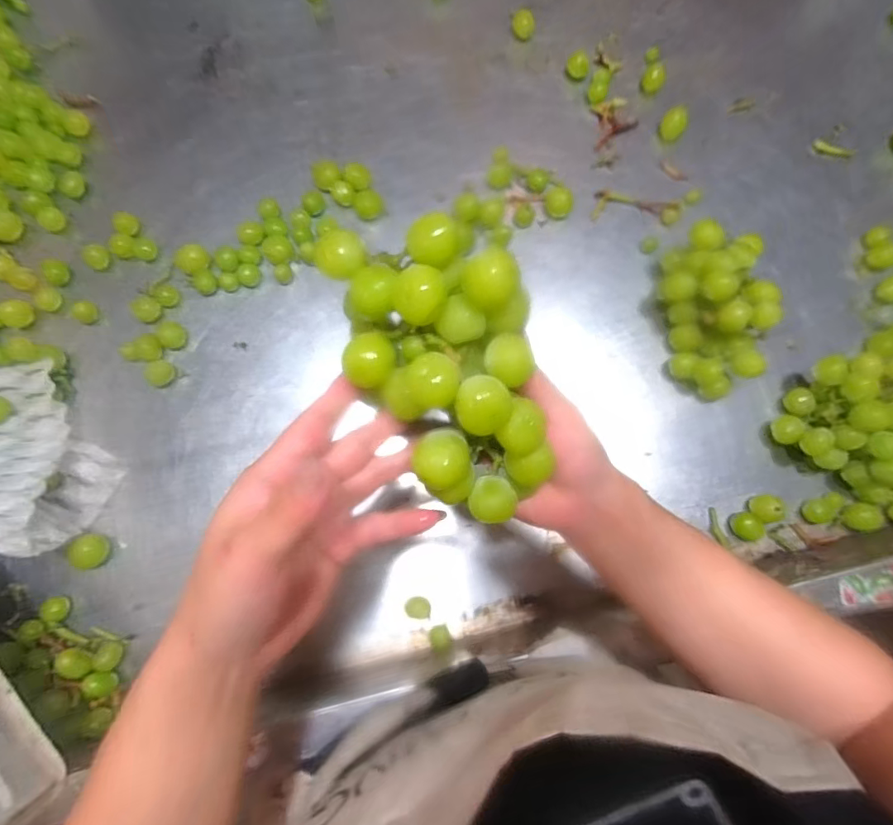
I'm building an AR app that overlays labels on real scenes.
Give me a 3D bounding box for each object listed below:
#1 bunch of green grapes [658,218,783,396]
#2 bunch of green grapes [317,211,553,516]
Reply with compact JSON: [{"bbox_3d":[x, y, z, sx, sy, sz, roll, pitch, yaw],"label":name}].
[{"bbox_3d":[0.255,-0.096,0.467,0.090,0.074,0.155,-6,79,-3],"label":"bunch of green grapes"},{"bbox_3d":[-0.005,-0.020,0.257,0.098,0.062,0.149,-16,80,-3],"label":"bunch of green grapes"}]

